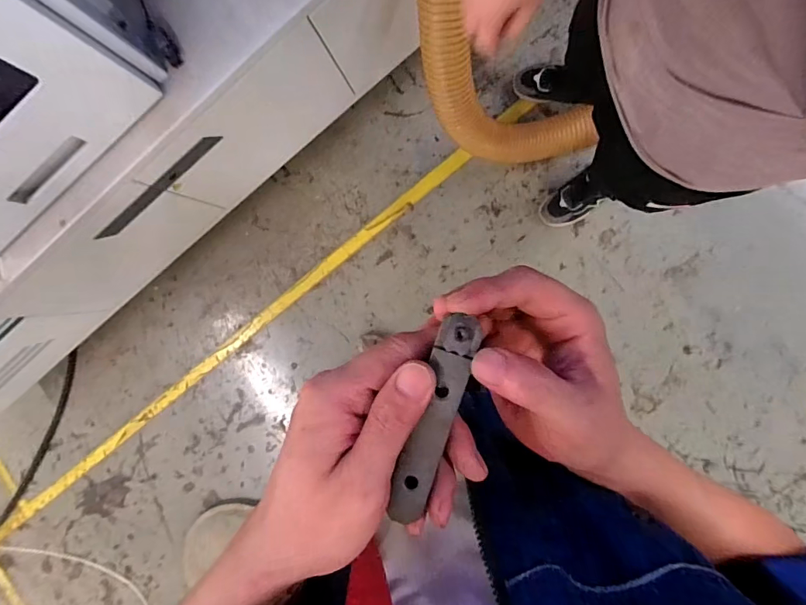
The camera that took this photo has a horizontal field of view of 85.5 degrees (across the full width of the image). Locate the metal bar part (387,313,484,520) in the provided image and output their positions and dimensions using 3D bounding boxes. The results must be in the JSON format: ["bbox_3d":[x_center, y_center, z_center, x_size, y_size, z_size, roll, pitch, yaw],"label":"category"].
[{"bbox_3d":[0.014,0.056,0.207,0.018,0.006,0.102,18,98,6],"label":"metal bar part"}]

